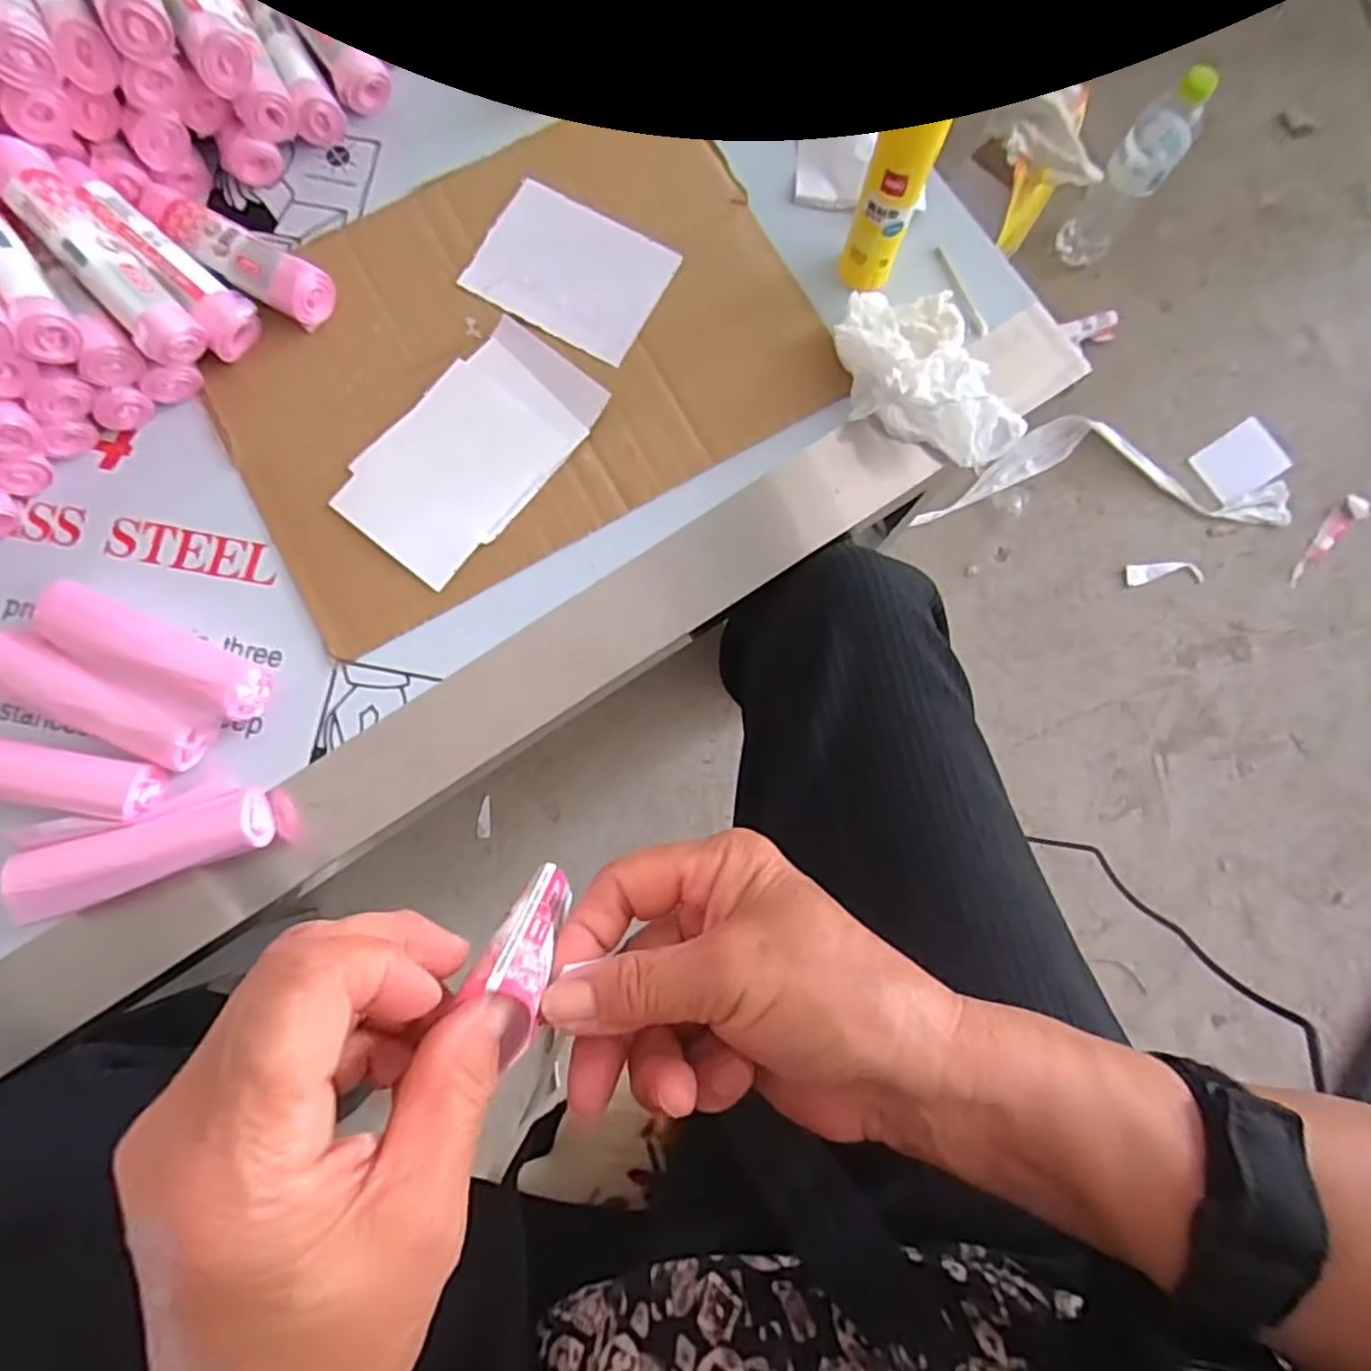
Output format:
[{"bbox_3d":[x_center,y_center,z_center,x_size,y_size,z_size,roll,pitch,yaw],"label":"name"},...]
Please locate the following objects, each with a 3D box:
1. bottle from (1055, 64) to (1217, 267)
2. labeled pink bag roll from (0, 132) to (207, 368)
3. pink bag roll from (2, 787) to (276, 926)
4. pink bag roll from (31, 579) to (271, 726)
[{"bbox_3d":[0.520,-0.596,0.836,0.069,0.245,0.079,36,82,5],"label":"bottle"},{"bbox_3d":[-0.297,-0.217,0.359,0.029,0.024,0.116,-41,101,-6],"label":"labeled pink bag roll"},{"bbox_3d":[-0.269,0.083,0.356,0.113,0.026,0.033,-19,81,-3],"label":"pink bag roll"},{"bbox_3d":[-0.274,-0.016,0.373,0.116,0.029,0.034,23,81,3],"label":"pink bag roll"}]

